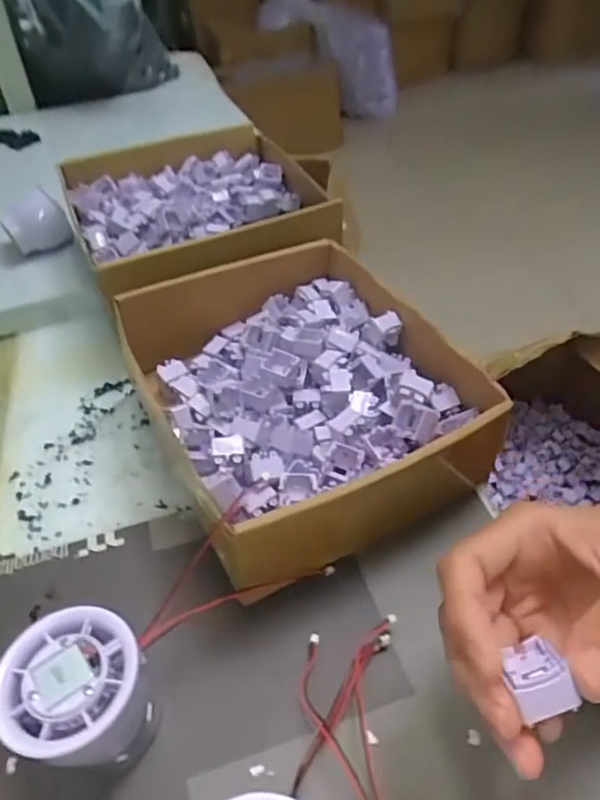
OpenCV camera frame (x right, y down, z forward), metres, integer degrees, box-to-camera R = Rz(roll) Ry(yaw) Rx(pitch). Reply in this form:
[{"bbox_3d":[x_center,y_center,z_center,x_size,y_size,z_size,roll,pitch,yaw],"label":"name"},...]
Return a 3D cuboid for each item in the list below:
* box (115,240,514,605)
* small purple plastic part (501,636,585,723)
[{"bbox_3d":[0.002,-0.005,0.372,0.179,0.080,0.236,-22,45,-15],"label":"box"},{"bbox_3d":[0.075,0.088,0.186,0.019,0.010,0.023,-11,43,-4],"label":"small purple plastic part"}]

